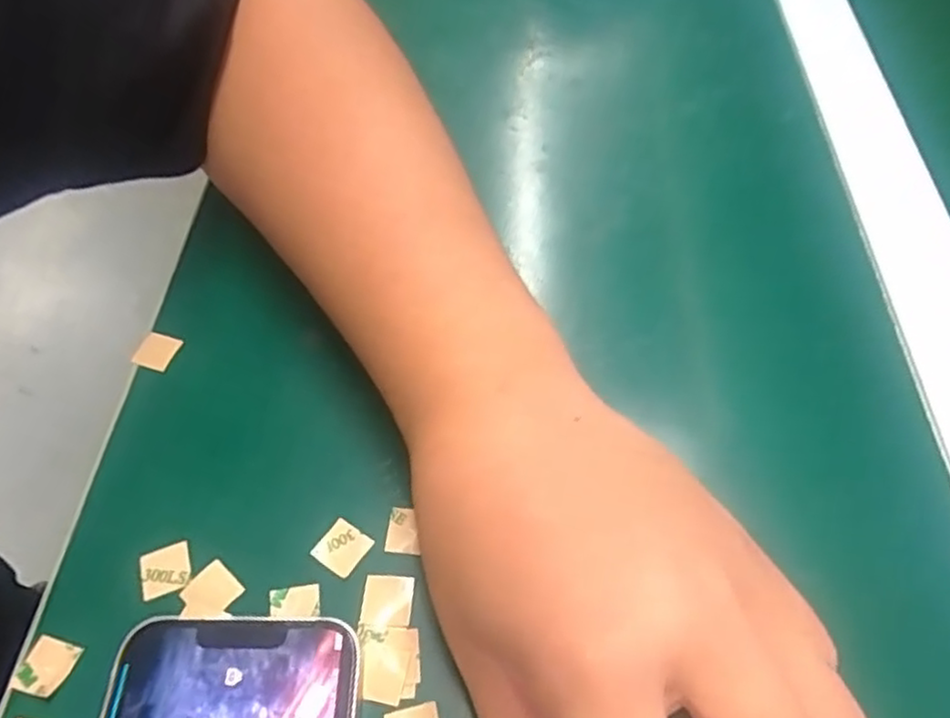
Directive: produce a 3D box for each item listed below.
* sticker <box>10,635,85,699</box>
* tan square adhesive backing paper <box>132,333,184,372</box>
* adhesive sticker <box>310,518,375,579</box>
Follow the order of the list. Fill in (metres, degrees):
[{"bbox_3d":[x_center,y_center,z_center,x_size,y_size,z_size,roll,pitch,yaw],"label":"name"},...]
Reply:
[{"bbox_3d":[-0.129,0.093,0.202,0.015,0.004,0.015,15,58,6],"label":"sticker"},{"bbox_3d":[-0.126,-0.003,0.266,0.014,0.004,0.015,20,63,1],"label":"tan square adhesive backing paper"},{"bbox_3d":[-0.043,0.062,0.220,0.015,0.004,0.015,31,64,17],"label":"adhesive sticker"}]

